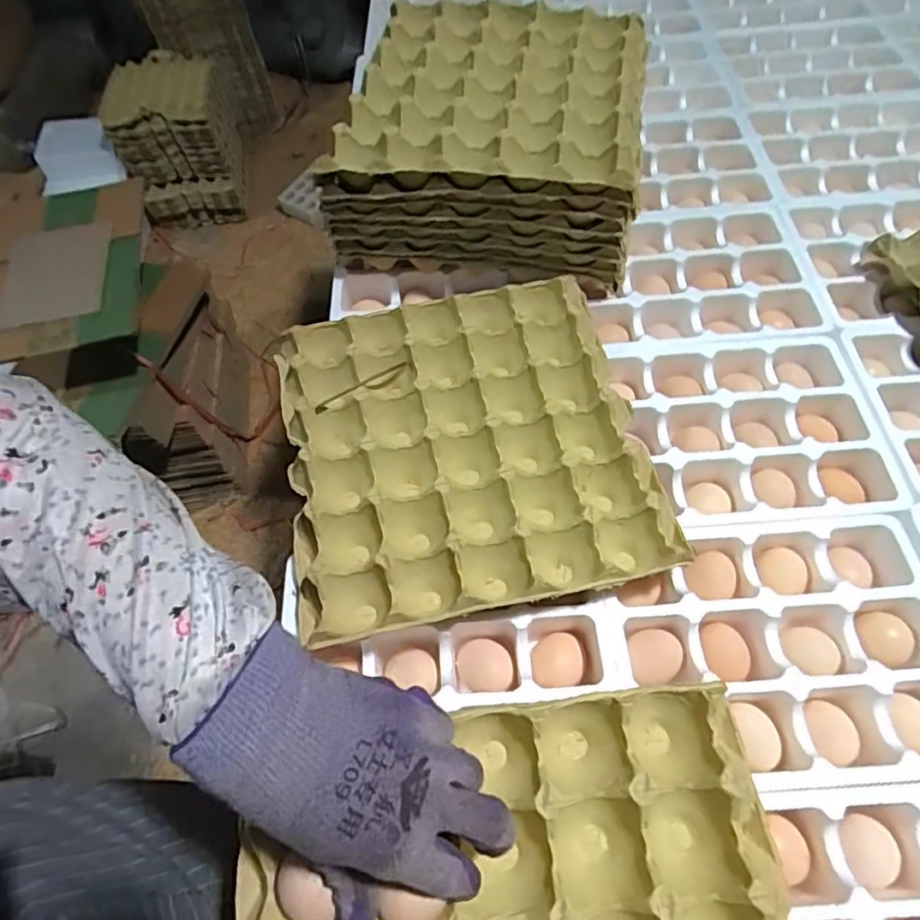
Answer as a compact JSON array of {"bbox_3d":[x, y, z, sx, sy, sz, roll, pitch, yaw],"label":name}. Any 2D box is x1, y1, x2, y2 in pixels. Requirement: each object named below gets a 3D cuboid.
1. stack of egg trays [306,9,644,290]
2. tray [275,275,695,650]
[{"bbox_3d":[0.041,-0.334,0.622,0.275,0.121,0.291,9,61,8],"label":"stack of egg trays"},{"bbox_3d":[-0.001,-0.012,0.509,0.279,0.055,0.292,-12,60,-3],"label":"tray"}]

